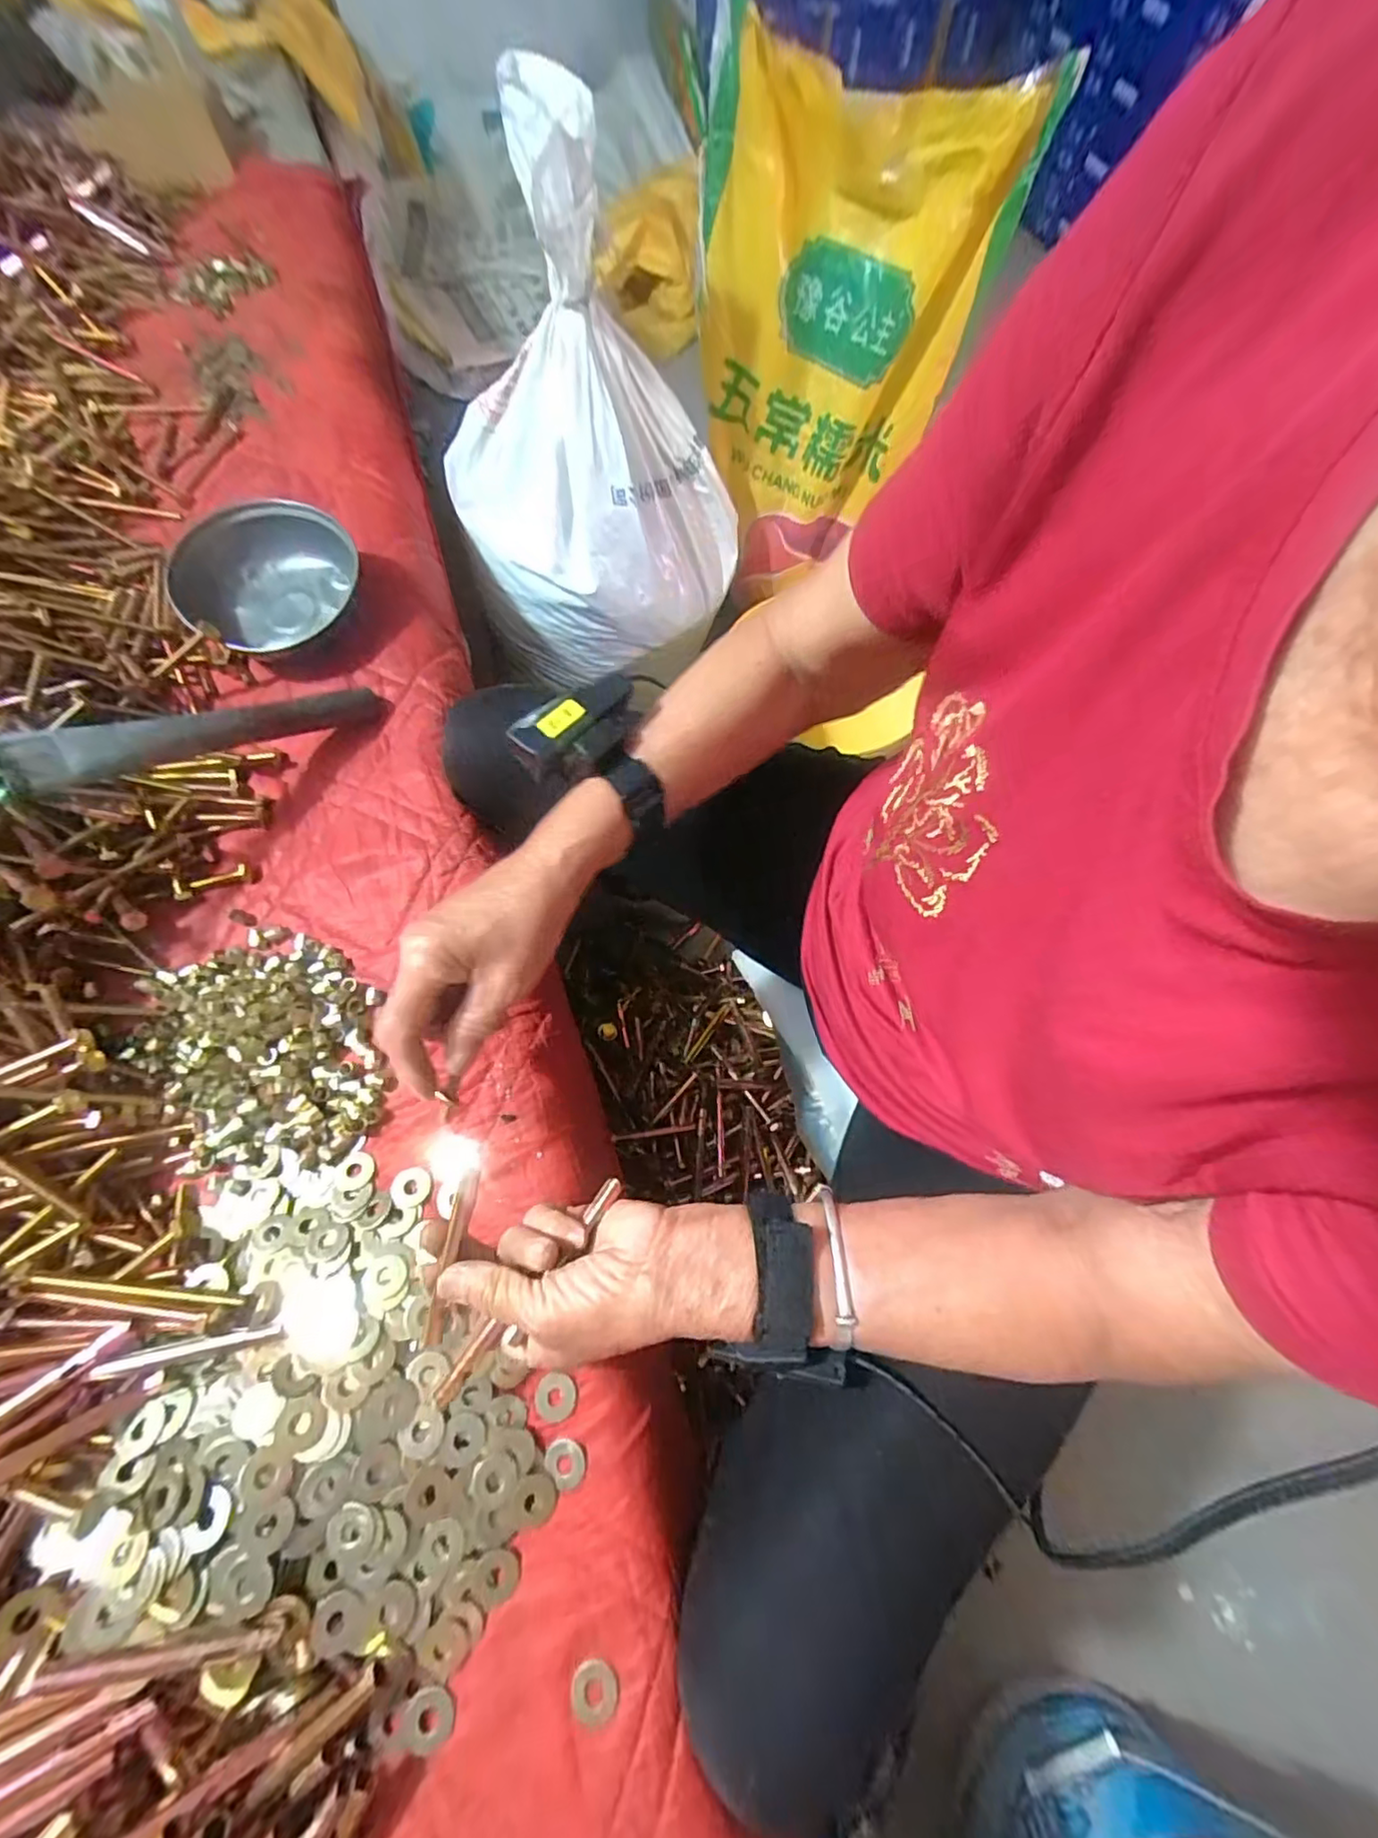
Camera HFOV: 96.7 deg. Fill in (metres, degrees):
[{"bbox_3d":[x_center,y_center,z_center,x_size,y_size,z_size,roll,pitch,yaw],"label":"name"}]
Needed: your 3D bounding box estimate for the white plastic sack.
[{"bbox_3d":[-0.103,-0.481,0.643,0.272,0.401,0.231,-40,72,-15],"label":"white plastic sack"}]

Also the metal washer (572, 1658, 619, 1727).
[{"bbox_3d":[-0.043,0.353,0.280,0.022,0.004,0.022,0,67,0],"label":"metal washer"}]

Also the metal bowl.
[{"bbox_3d":[-0.346,-0.281,0.507,0.134,0.054,0.134,0,67,0],"label":"metal bowl"}]

